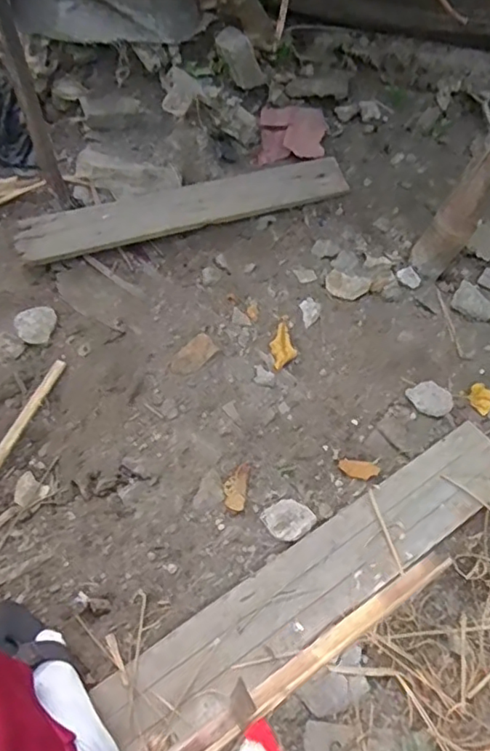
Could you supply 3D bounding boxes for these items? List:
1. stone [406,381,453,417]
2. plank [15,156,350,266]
[{"bbox_3d":[0.293,0.037,0.892,0.056,0.024,0.058,-18,54,-19],"label":"stone"},{"bbox_3d":[-0.102,-0.303,1.019,0.588,0.019,0.095,-17,70,-11],"label":"plank"}]

